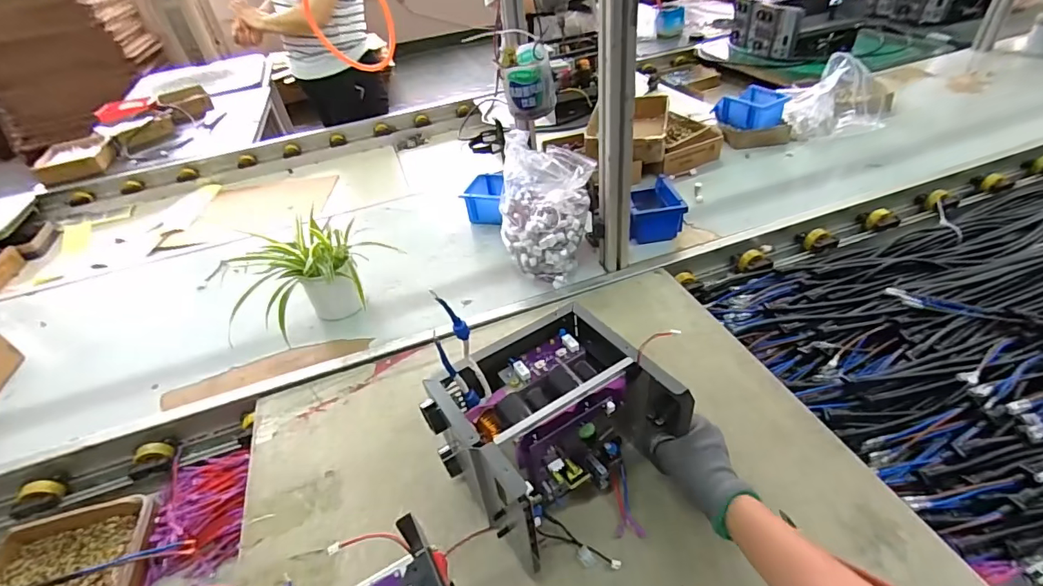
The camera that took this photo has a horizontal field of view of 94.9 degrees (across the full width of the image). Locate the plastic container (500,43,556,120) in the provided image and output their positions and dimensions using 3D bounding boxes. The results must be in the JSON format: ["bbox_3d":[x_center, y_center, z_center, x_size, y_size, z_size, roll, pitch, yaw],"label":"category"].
[{"bbox_3d":[0.005,-0.261,0.600,0.058,0.074,0.055,-23,42,-17],"label":"plastic container"}]

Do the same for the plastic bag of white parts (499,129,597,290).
[{"bbox_3d":[0.032,-0.137,0.842,0.160,0.202,0.135,15,45,25],"label":"plastic bag of white parts"}]

